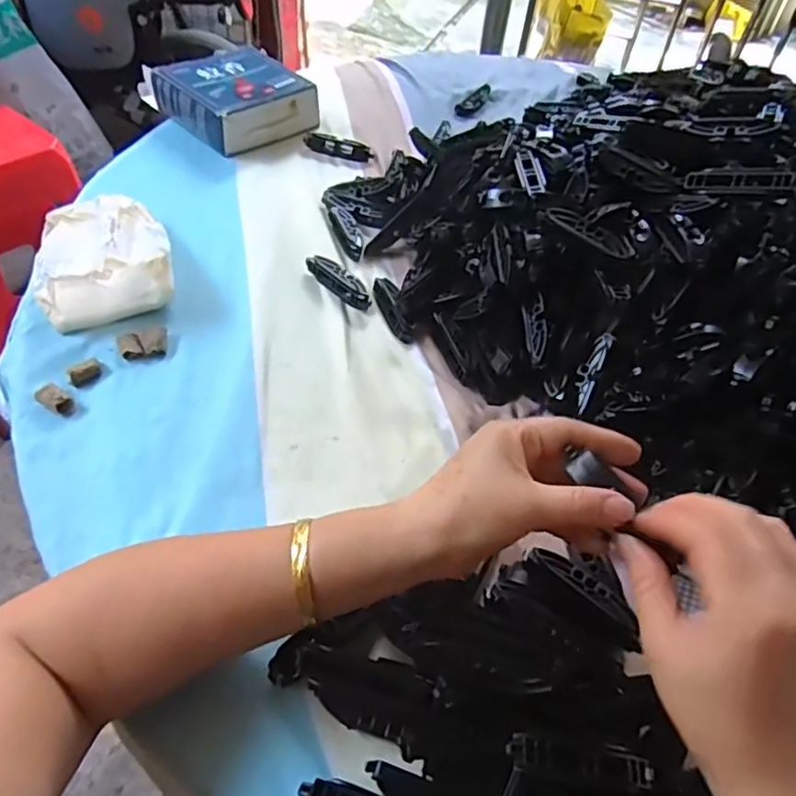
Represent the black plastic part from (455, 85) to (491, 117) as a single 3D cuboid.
[{"bbox_3d":[0.101,-0.406,0.872,0.024,0.009,0.074,35,68,22],"label":"black plastic part"}]

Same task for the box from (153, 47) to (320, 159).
[{"bbox_3d":[-0.190,-0.355,0.755,0.143,0.045,0.155,-34,60,-30],"label":"box"}]

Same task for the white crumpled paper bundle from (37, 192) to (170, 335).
[{"bbox_3d":[-0.255,-0.128,0.547,0.109,0.040,0.150,-10,51,-16],"label":"white crumpled paper bundle"}]

